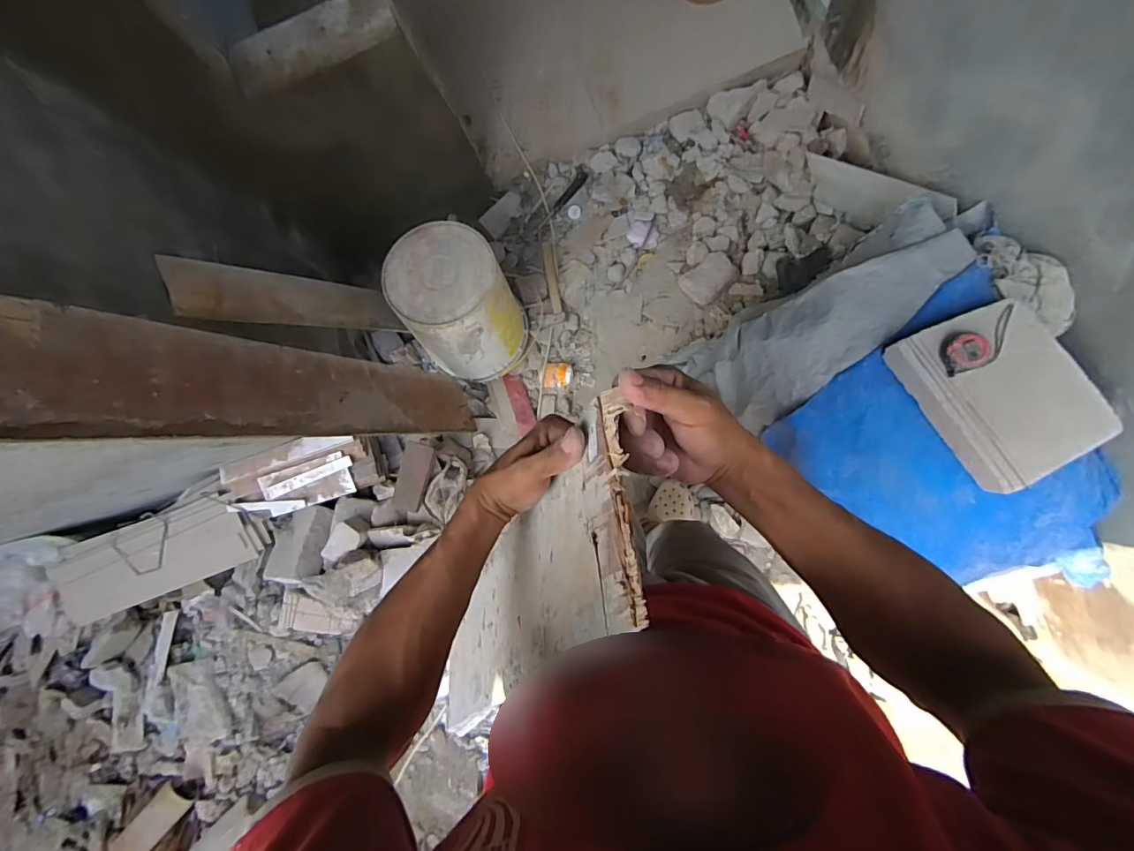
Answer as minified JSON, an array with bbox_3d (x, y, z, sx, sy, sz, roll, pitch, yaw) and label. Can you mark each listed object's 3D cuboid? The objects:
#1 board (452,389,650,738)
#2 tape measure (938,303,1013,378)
[{"bbox_3d":[-0.062,0.200,0.524,0.009,0.560,0.164,9,51,-20],"label":"board"},{"bbox_3d":[0.677,-0.136,0.807,0.139,0.032,0.066,-26,86,7],"label":"tape measure"}]

